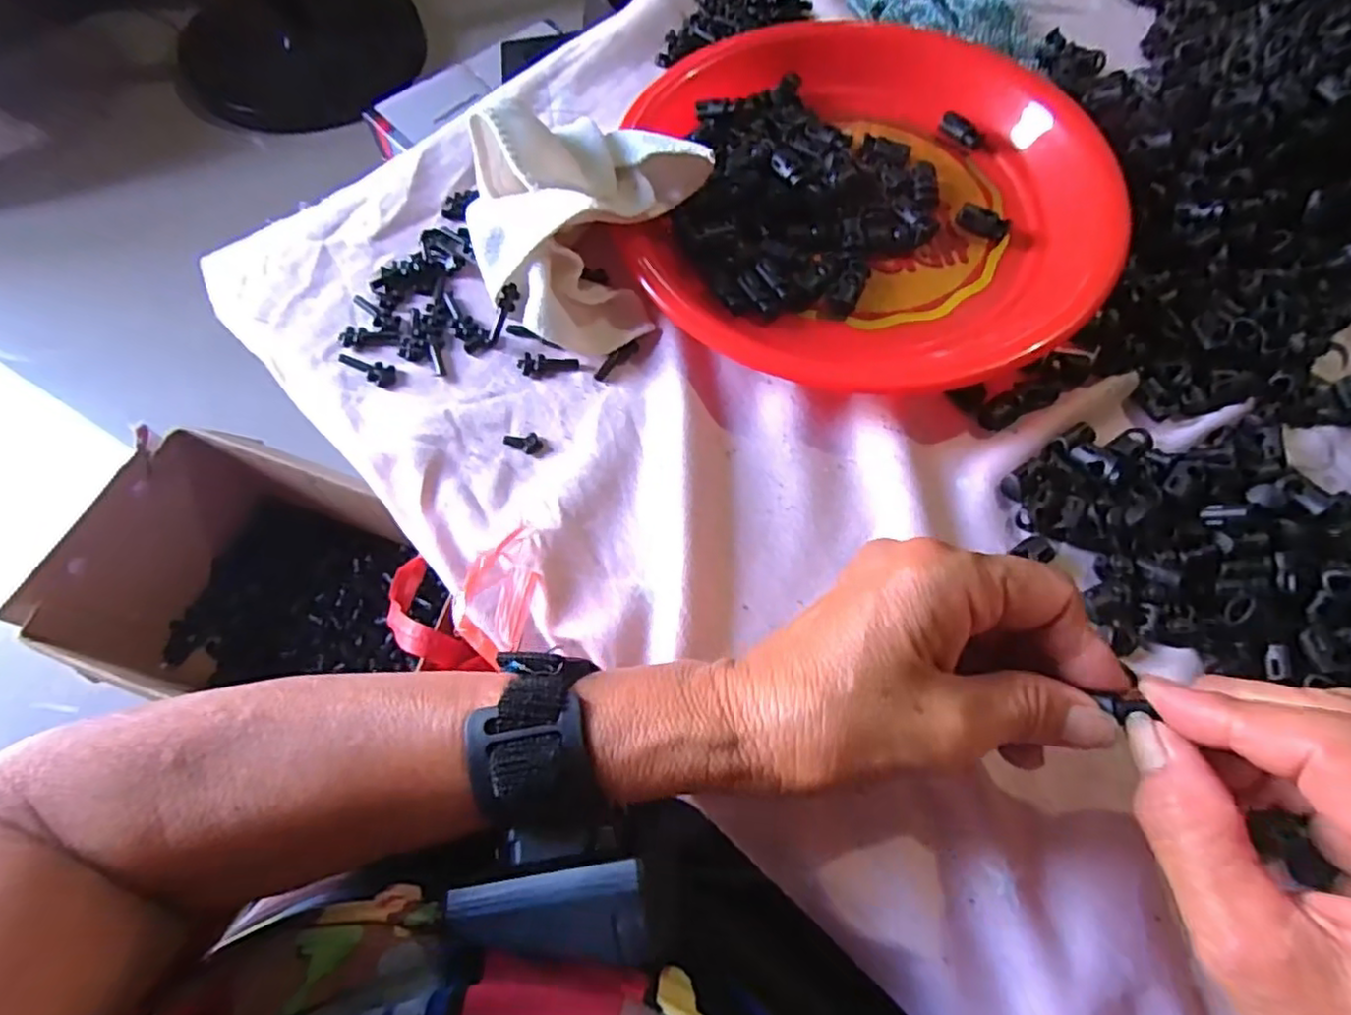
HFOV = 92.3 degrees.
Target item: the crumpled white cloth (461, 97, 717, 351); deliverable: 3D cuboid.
[{"bbox_3d":[-0.049,-0.140,0.305,0.099,0.066,0.110,15,68,6],"label":"crumpled white cloth"}]

